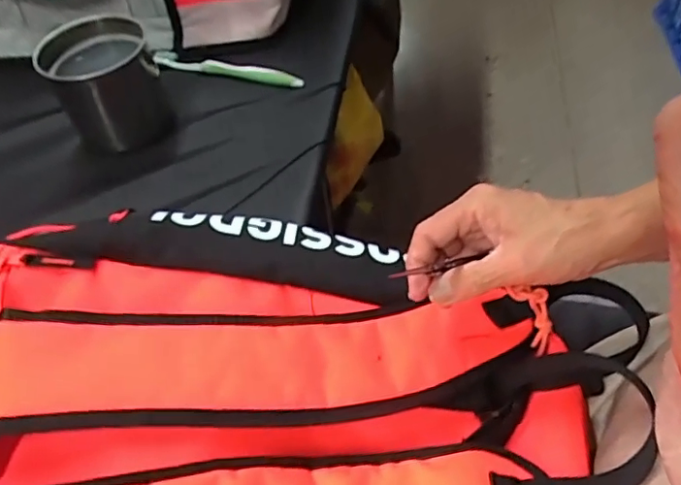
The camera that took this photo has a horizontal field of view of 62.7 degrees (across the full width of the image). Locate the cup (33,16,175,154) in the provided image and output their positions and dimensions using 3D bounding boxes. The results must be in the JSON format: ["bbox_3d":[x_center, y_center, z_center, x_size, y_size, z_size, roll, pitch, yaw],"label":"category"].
[{"bbox_3d":[-0.232,-0.160,0.558,0.098,0.093,0.102,-3,51,3],"label":"cup"}]

